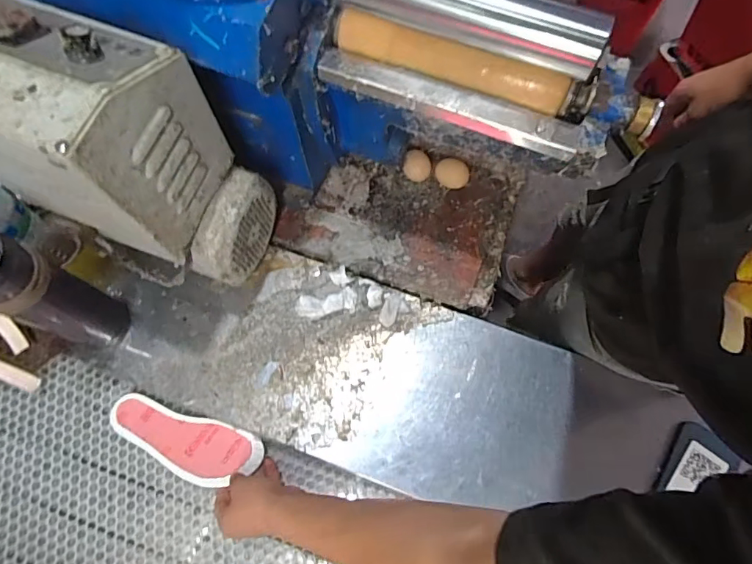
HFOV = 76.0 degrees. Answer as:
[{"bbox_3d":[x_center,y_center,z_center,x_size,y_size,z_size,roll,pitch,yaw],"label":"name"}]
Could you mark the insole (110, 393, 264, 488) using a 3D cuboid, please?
[{"bbox_3d":[-0.259,0.209,0.635,0.218,0.016,0.076,15,74,14],"label":"insole"}]

